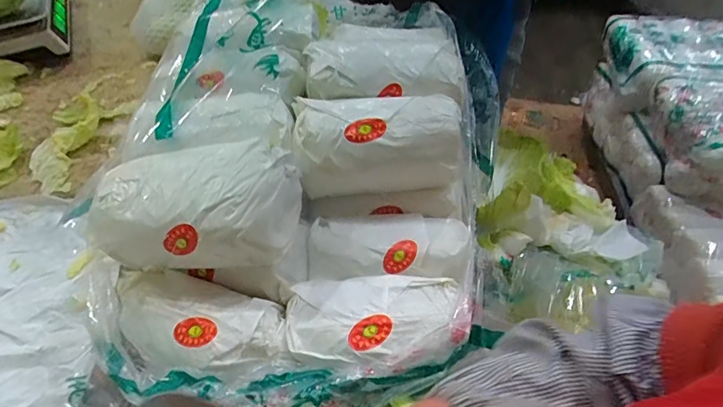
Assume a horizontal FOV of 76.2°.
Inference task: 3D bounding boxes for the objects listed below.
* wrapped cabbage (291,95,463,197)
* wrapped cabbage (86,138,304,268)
[{"bbox_3d":[0.021,-0.067,0.575,0.200,0.104,0.110,-5,49,-1],"label":"wrapped cabbage"},{"bbox_3d":[-0.174,0.000,0.486,0.206,0.085,0.121,0,49,3],"label":"wrapped cabbage"}]

